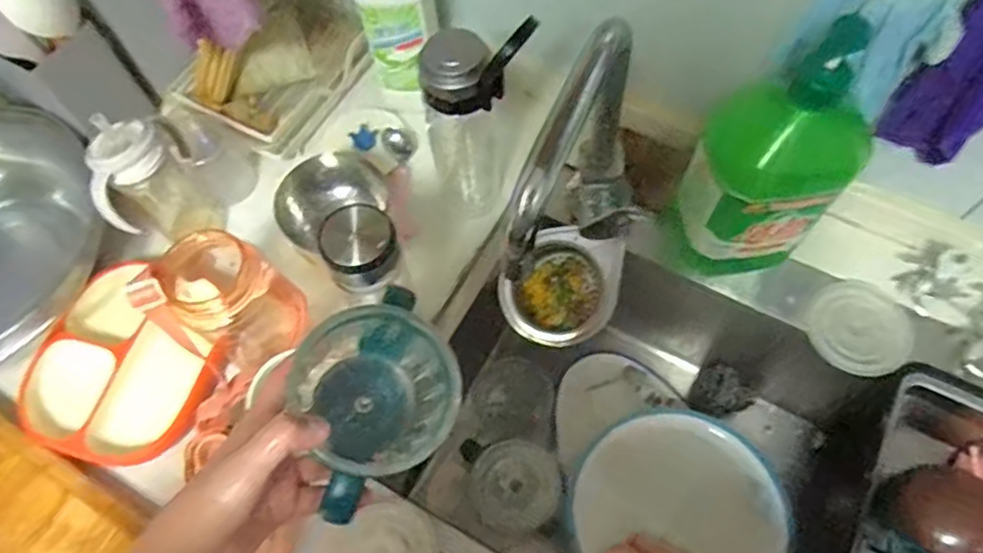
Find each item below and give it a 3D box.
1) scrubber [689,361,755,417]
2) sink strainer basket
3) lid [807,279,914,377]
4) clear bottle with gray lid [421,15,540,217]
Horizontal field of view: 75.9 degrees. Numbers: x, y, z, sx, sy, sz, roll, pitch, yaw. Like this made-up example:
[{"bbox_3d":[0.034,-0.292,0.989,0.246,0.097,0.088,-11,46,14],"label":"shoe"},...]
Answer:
[{"bbox_3d":[0.300,0.153,0.813,0.073,0.054,0.059,31,69,16],"label":"scrubber"},{"bbox_3d":[0.084,0.016,0.736,0.116,0.102,0.125,24,67,13],"label":"sink strainer basket"},{"bbox_3d":[0.383,0.054,0.657,0.095,0.013,0.088,-5,77,24],"label":"lid"},{"bbox_3d":[-0.023,-0.157,0.644,0.071,0.212,0.071,16,65,10],"label":"clear bottle with gray lid"}]

